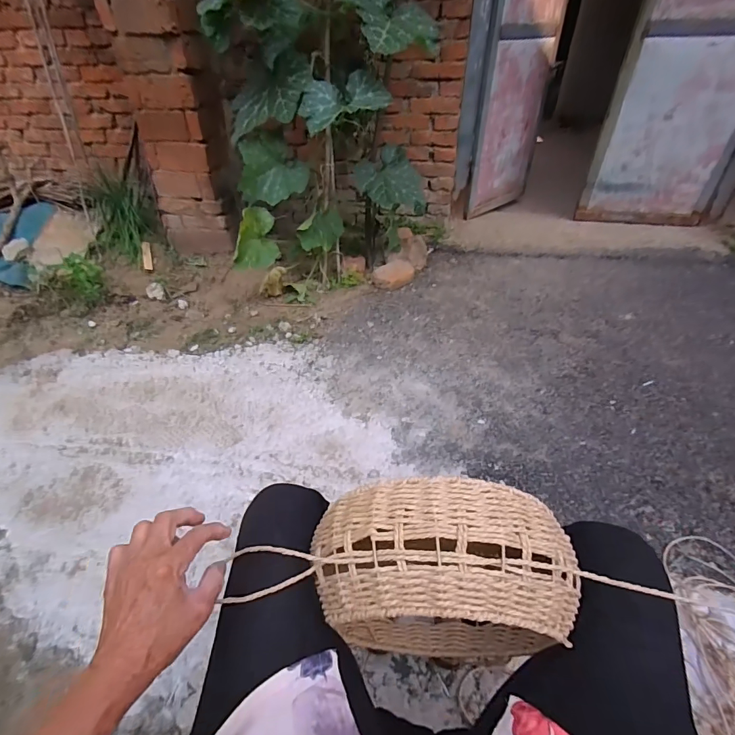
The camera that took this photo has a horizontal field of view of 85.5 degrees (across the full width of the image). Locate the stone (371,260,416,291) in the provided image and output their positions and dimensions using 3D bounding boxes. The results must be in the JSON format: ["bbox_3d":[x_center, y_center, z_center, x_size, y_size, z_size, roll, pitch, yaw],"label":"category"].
[{"bbox_3d":[0.118,-0.418,1.794,0.199,0.070,0.120,-8,41,-9],"label":"stone"}]

